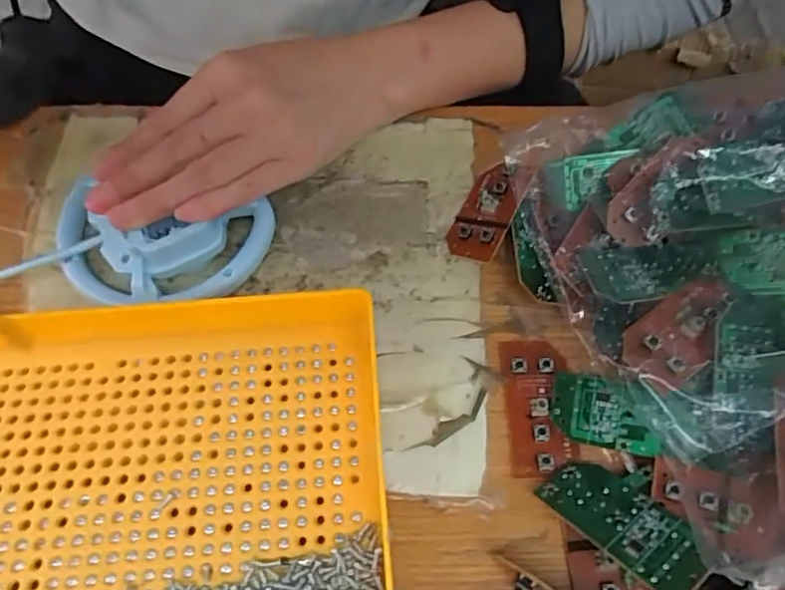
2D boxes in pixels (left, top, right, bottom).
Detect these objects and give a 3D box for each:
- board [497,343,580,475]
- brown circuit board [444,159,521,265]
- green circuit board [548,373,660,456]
[{"bbox_3d":[0.063,0.048,0.248,0.027,0.011,0.059,-1,63,0],"label":"board"},{"bbox_3d":[0.046,-0.042,0.285,0.029,0.004,0.054,10,67,38],"label":"brown circuit board"},{"bbox_3d":[0.088,0.049,0.238,0.042,0.006,0.028,6,74,22],"label":"green circuit board"}]

